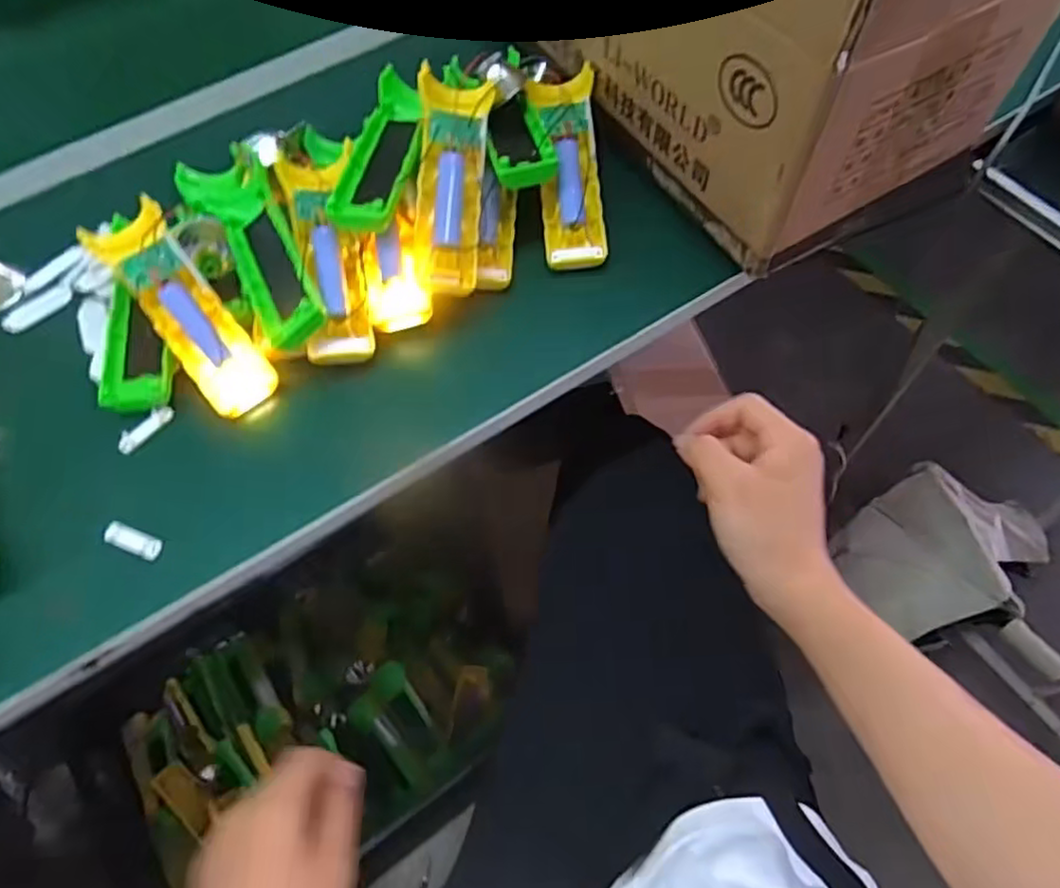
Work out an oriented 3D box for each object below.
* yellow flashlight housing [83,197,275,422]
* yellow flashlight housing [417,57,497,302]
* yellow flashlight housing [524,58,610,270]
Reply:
[{"bbox_3d":[-0.227,-0.089,0.445,0.047,0.023,0.156,-36,89,-15],"label":"yellow flashlight housing"},{"bbox_3d":[-0.052,-0.176,0.450,0.046,0.023,0.150,0,82,3],"label":"yellow flashlight housing"},{"bbox_3d":[0.027,-0.203,0.487,0.046,0.025,0.156,-3,79,2],"label":"yellow flashlight housing"}]

